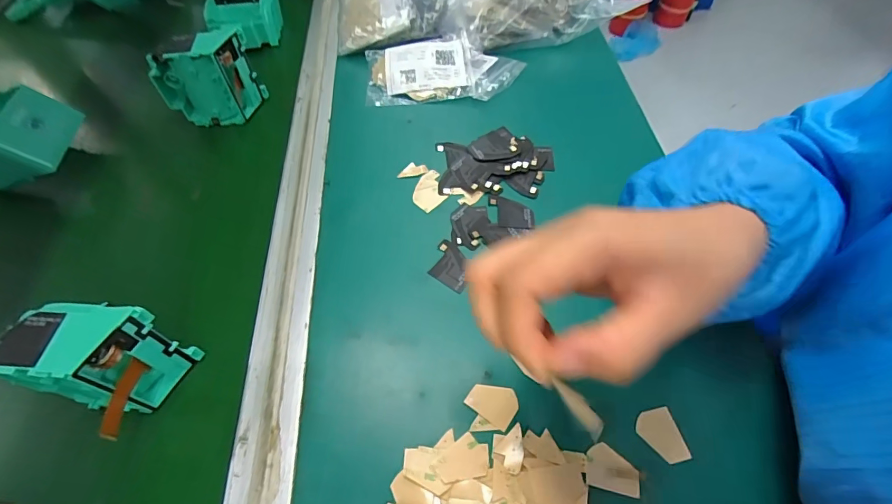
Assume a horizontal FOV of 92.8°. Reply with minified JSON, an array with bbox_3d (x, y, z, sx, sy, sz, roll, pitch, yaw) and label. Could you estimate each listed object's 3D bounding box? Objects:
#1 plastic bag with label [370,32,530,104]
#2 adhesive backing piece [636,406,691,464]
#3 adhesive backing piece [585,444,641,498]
[{"bbox_3d":[-0.003,-0.187,0.430,0.154,0.022,0.079,-3,55,1],"label":"plastic bag with label"},{"bbox_3d":[0.128,0.109,0.252,0.023,0.004,0.030,-15,58,-1],"label":"adhesive backing piece"},{"bbox_3d":[0.095,0.123,0.241,0.029,0.004,0.023,10,56,10],"label":"adhesive backing piece"}]

